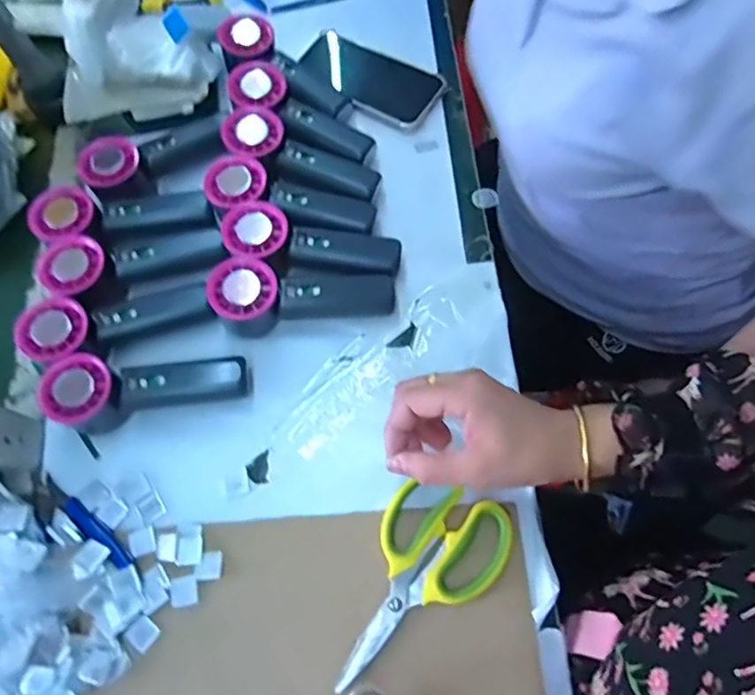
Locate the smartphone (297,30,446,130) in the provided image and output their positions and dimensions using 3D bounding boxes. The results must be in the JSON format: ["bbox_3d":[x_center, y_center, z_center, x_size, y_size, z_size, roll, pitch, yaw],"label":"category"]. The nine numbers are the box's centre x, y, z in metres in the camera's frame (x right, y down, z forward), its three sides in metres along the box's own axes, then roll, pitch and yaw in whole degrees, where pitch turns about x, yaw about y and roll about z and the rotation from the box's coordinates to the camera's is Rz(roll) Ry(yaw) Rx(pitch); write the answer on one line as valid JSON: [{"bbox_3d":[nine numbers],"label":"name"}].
[{"bbox_3d":[-0.010,-0.297,0.613,0.158,0.012,0.084,31,73,14],"label":"smartphone"}]

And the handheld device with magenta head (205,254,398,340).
[{"bbox_3d":[-0.064,-0.048,0.491,0.155,0.055,0.057,-9,68,-1],"label":"handheld device with magenta head"}]

